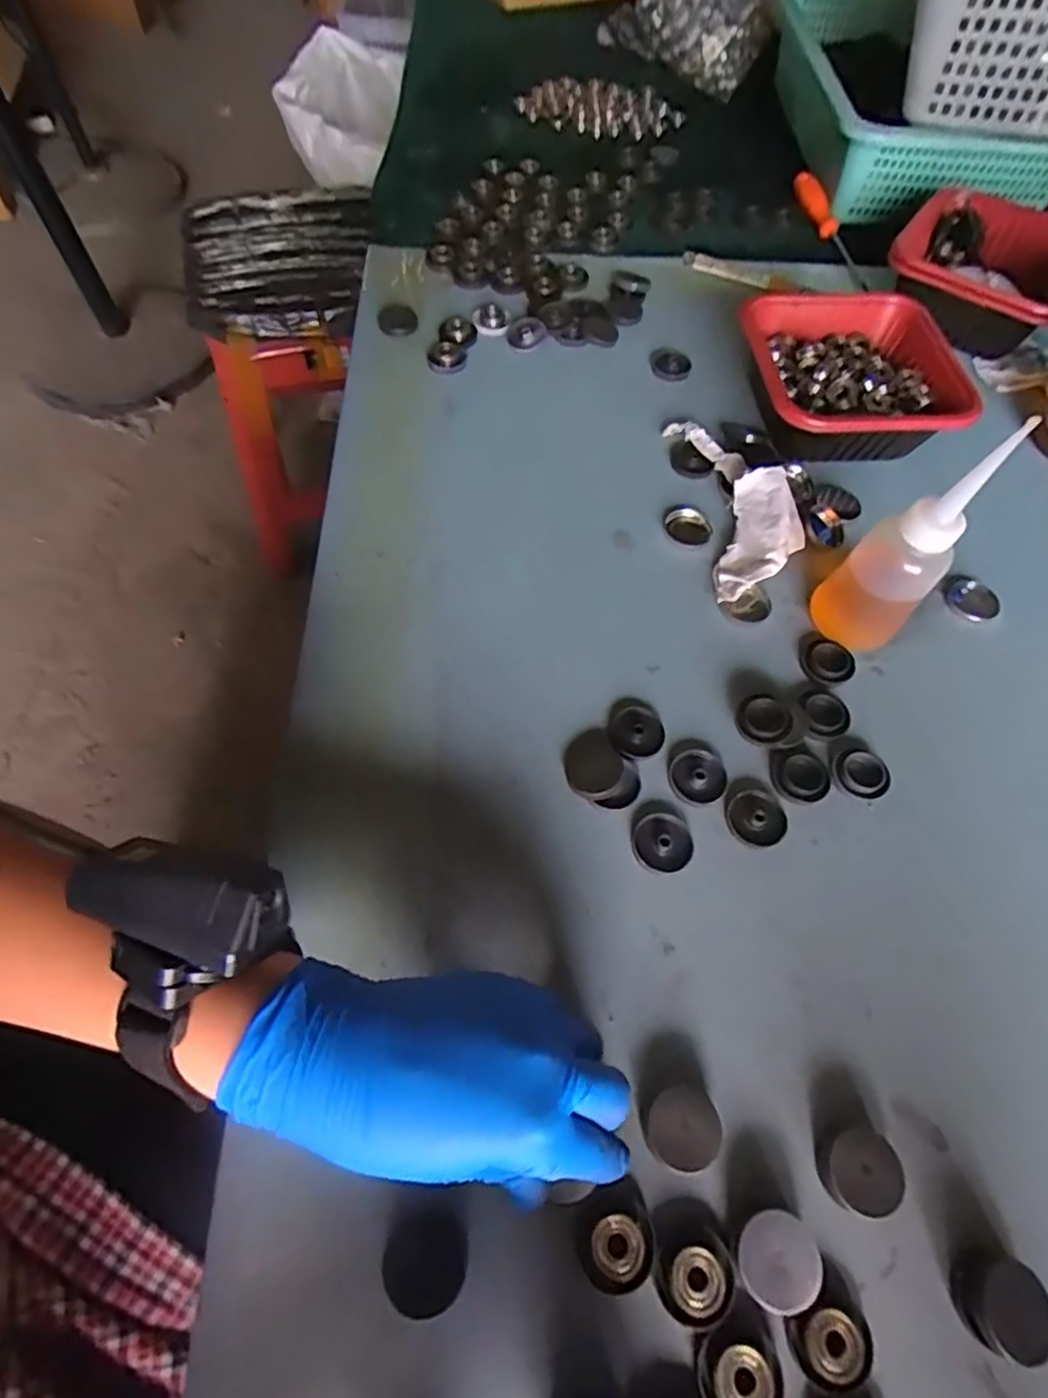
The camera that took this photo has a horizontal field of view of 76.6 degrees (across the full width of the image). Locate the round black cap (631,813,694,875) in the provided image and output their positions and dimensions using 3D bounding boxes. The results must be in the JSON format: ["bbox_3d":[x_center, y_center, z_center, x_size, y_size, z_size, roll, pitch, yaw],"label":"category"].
[{"bbox_3d":[0.076,0.078,0.361,0.033,0.004,0.032,2,62,-3],"label":"round black cap"}]

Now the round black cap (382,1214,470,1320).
[{"bbox_3d":[-0.039,0.227,0.267,0.033,0.018,0.029,-15,64,-12],"label":"round black cap"}]

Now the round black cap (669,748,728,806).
[{"bbox_3d":[0.100,0.044,0.380,0.031,0.004,0.032,2,62,-3],"label":"round black cap"}]

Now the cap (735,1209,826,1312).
[{"bbox_3d":[0.104,0.231,0.273,0.031,0.019,0.032,2,62,-3],"label":"cap"}]

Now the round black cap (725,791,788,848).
[{"bbox_3d":[0.130,0.067,0.369,0.032,0.004,0.031,2,62,-3],"label":"round black cap"}]

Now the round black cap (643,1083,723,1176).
[{"bbox_3d":[0.070,0.190,0.294,0.033,0.013,0.030,2,62,-3],"label":"round black cap"}]

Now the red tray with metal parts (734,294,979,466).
[{"bbox_3d":[0.251,-0.242,0.514,0.151,0.055,0.146,-3,62,-6],"label":"red tray with metal parts"}]

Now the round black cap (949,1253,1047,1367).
[{"bbox_3d":[0.196,0.248,0.271,0.033,0.017,0.032,2,62,-3],"label":"round black cap"}]

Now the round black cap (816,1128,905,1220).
[{"bbox_3d":[0.148,0.208,0.291,0.032,0.014,0.031,2,62,-3],"label":"round black cap"}]

